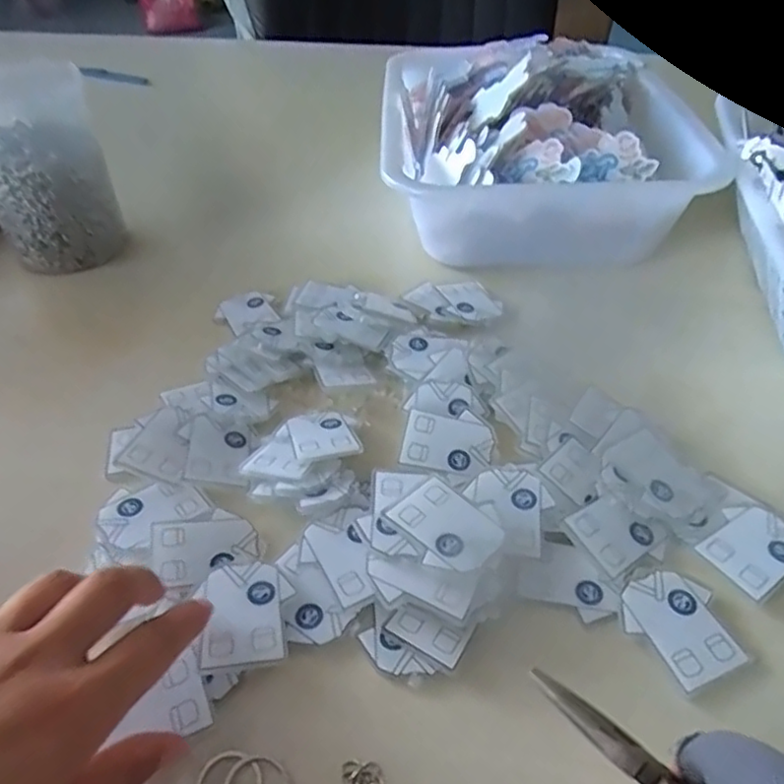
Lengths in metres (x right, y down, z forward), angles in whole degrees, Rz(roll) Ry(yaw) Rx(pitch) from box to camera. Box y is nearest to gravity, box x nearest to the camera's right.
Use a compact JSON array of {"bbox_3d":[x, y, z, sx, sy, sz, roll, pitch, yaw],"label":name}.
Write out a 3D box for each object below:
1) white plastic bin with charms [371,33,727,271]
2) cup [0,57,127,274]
[{"bbox_3d":[0.120,-0.228,0.577,0.247,0.080,0.304,-1,44,2],"label":"white plastic bin with charms"},{"bbox_3d":[-0.268,-0.172,0.507,0.093,0.136,0.083,-18,46,-15],"label":"cup"}]

